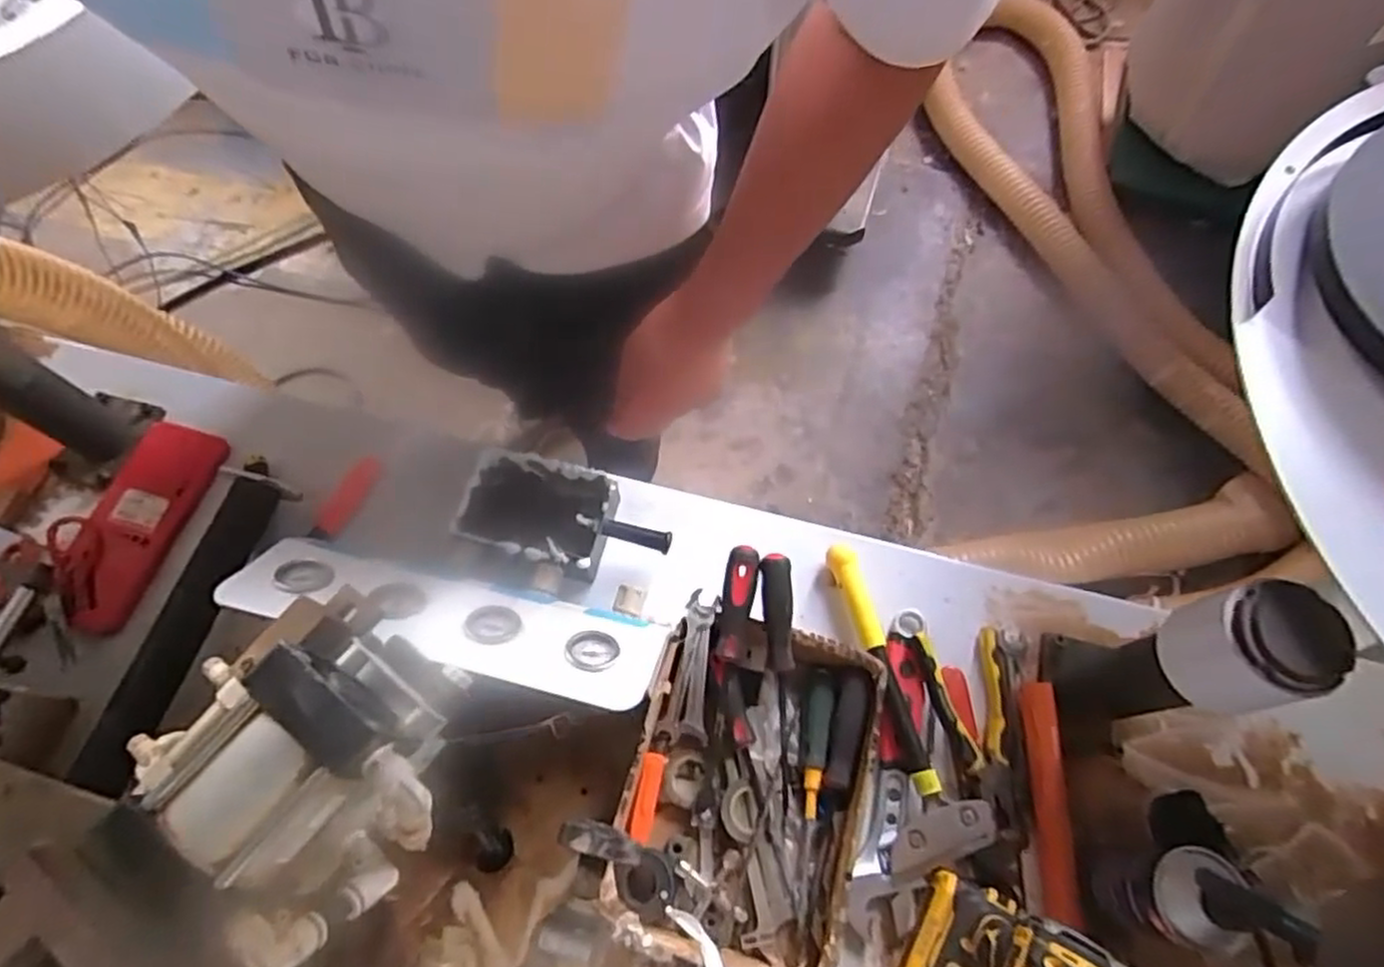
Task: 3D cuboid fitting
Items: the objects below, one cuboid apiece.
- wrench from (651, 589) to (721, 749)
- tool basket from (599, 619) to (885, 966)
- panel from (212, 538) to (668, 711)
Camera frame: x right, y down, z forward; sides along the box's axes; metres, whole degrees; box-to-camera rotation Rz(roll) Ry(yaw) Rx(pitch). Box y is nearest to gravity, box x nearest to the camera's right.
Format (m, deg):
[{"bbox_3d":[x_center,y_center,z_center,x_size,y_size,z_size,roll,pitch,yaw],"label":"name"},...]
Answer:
[{"bbox_3d":[-0.001,0.181,0.701,0.043,0.021,0.151,10,96,5],"label":"wrench"},{"bbox_3d":[0.055,0.260,0.665,0.206,0.082,0.318,13,67,7],"label":"tool basket"},{"bbox_3d":[-0.210,0.114,0.625,0.364,0.025,0.091,13,38,5],"label":"panel"}]

